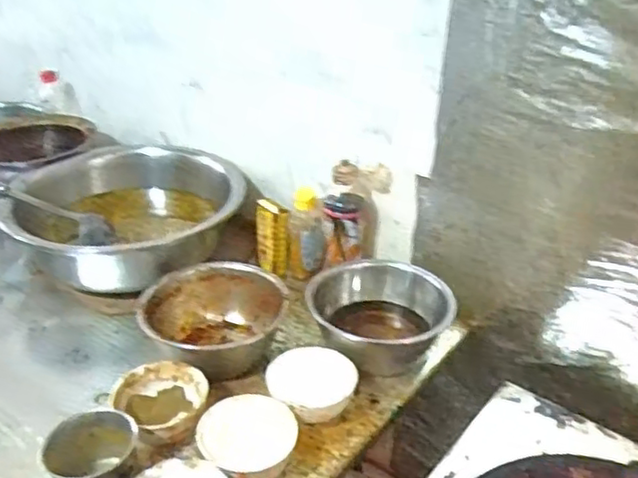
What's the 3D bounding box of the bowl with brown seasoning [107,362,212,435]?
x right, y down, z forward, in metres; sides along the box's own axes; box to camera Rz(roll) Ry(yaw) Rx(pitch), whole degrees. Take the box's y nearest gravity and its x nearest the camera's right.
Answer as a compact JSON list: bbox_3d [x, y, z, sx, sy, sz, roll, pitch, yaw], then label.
[{"bbox_3d":[-0.188,0.209,0.820,0.105,0.064,0.101,1,31,-1],"label":"bowl with brown seasoning"}]

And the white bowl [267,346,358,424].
[{"bbox_3d":[-0.009,0.186,0.842,0.112,0.049,0.115,-4,32,-10],"label":"white bowl"}]

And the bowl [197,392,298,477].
[{"bbox_3d":[-0.083,0.229,0.749,0.104,0.052,0.097,1,31,-1],"label":"bowl"}]

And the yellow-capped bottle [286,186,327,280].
[{"bbox_3d":[-0.020,-0.008,1.096,0.064,0.144,0.047,1,31,-1],"label":"yellow-capped bottle"}]

